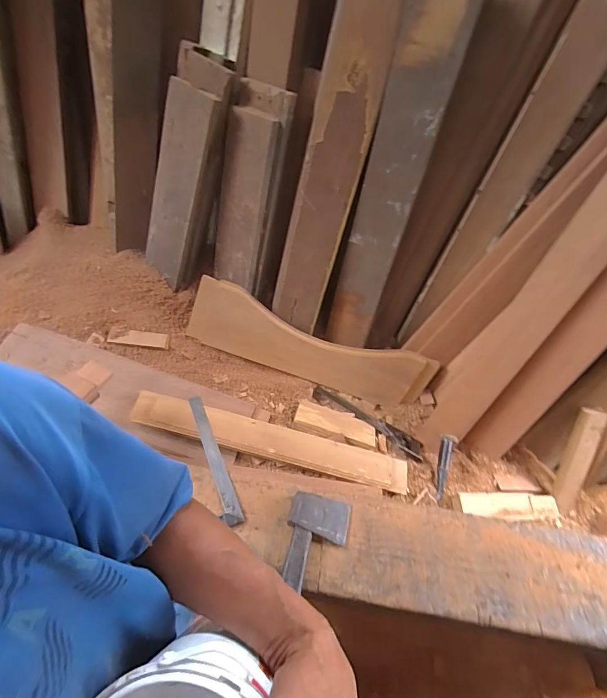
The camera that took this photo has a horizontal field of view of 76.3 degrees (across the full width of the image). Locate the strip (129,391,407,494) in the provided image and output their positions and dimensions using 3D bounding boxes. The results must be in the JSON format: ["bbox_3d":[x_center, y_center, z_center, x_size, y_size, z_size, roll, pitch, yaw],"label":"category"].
[{"bbox_3d":[-0.076,0.236,0.997,0.711,0.021,0.094,16,54,-3],"label":"strip"}]

